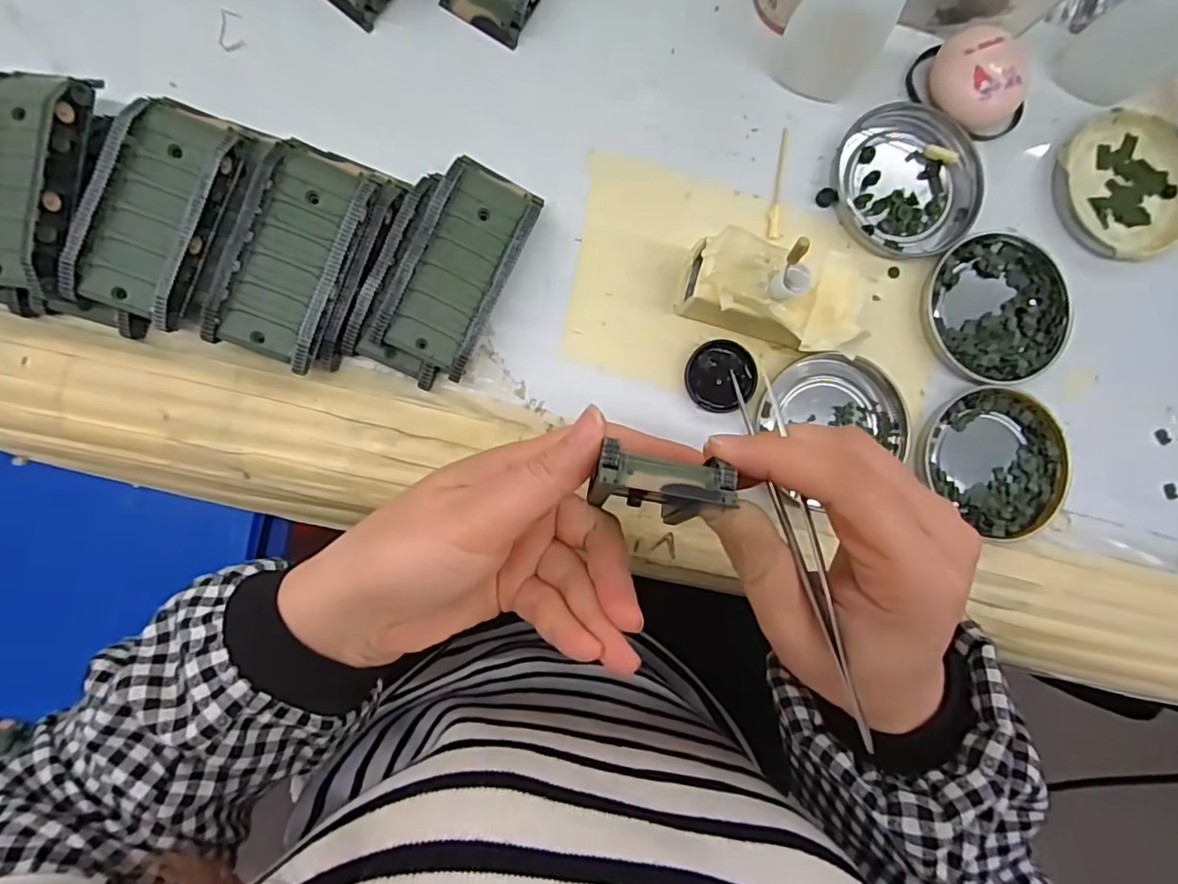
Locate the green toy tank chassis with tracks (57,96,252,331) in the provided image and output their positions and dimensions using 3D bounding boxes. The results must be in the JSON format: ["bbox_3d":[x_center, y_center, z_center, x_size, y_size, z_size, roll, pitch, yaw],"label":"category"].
[{"bbox_3d":[-0.187,-0.102,0.254,0.046,0.020,0.095,20,86,-5],"label":"green toy tank chassis with tracks"}]

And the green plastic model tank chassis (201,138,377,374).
[{"bbox_3d":[-0.129,-0.083,0.258,0.044,0.024,0.094,19,86,-5],"label":"green plastic model tank chassis"}]

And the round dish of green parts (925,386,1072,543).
[{"bbox_3d":[0.214,0.011,0.305,0.072,0.013,0.076,0,87,-6],"label":"round dish of green parts"}]

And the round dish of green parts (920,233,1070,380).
[{"bbox_3d":[0.217,-0.071,0.309,0.076,0.011,0.078,0,87,-6],"label":"round dish of green parts"}]

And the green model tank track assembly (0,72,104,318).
[{"bbox_3d":[-0.241,-0.108,0.247,0.044,0.024,0.099,6,87,-6],"label":"green model tank track assembly"}]

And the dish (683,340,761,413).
[{"bbox_3d":[0.067,-0.033,0.294,0.035,0.005,0.035,0,87,-6],"label":"dish"}]

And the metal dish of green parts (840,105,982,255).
[{"bbox_3d":[0.169,-0.139,0.306,0.074,0.008,0.078,0,87,-6],"label":"metal dish of green parts"}]

